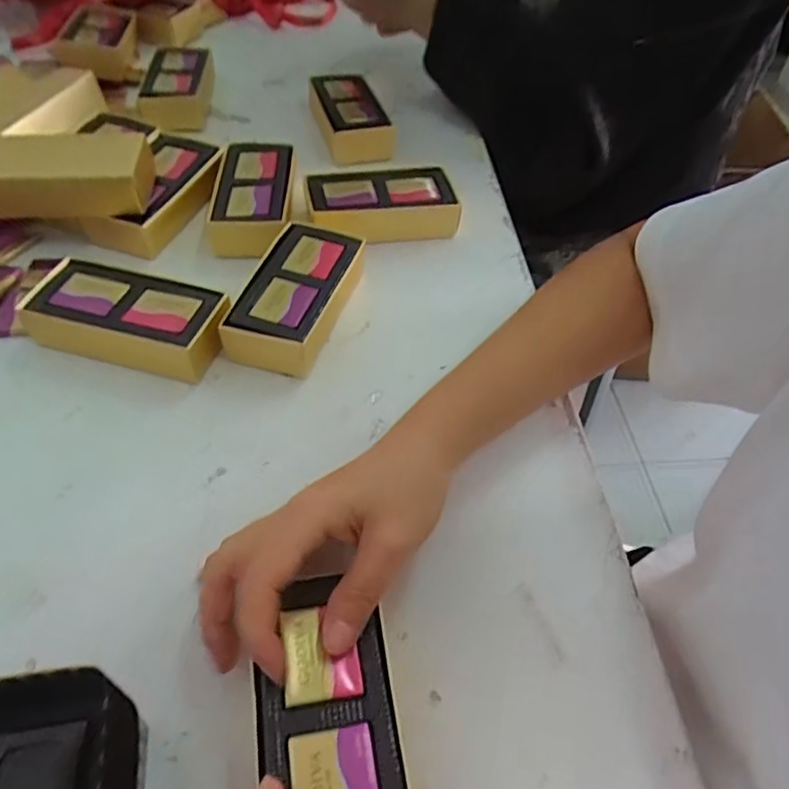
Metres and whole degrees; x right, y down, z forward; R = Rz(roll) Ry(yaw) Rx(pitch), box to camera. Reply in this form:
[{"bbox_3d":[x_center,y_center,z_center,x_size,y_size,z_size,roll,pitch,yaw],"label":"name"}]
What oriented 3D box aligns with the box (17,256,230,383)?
[{"bbox_3d":[-0.169,-0.046,0.385,0.118,0.033,0.062,13,51,6],"label":"box"}]

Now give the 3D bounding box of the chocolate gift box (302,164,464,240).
[{"bbox_3d":[-0.011,-0.151,0.482,0.113,0.034,0.065,-4,51,-9],"label":"chocolate gift box"}]

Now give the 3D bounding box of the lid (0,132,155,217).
[{"bbox_3d":[-0.234,-0.156,0.424,0.114,0.036,0.052,-2,50,-5],"label":"lid"}]

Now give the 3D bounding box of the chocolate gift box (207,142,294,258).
[{"bbox_3d":[-0.111,-0.157,0.481,0.057,0.034,0.121,0,51,-5],"label":"chocolate gift box"}]

